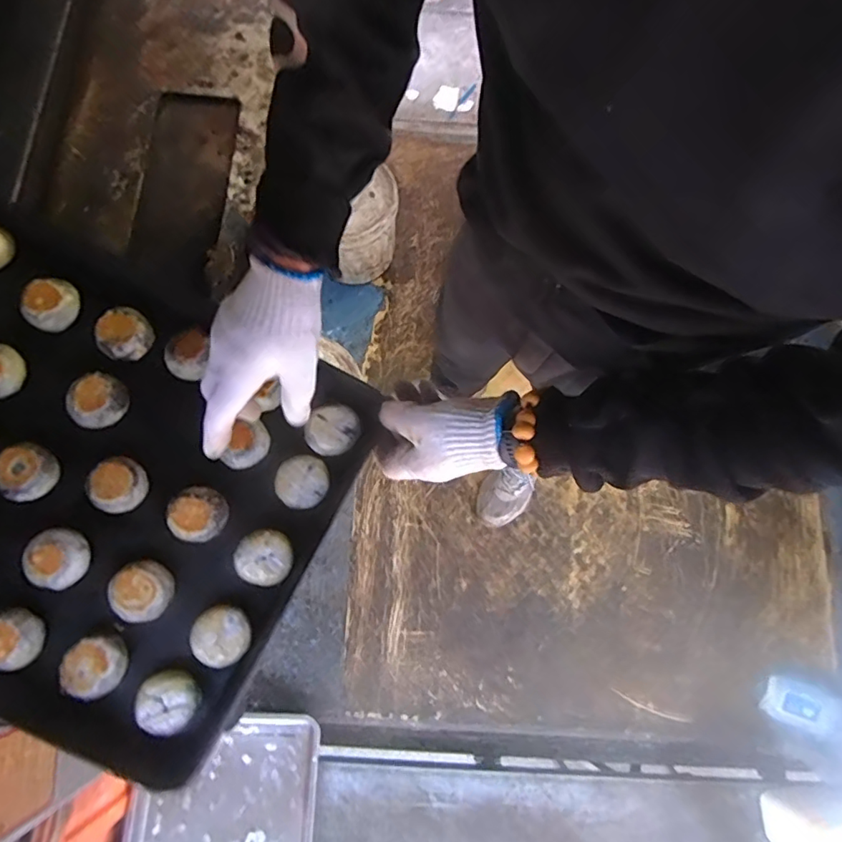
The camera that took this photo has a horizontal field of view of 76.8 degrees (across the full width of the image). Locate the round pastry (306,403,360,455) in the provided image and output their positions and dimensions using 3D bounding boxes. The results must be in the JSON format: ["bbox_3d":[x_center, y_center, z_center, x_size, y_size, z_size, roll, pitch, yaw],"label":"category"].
[{"bbox_3d":[-0.090,0.008,0.546,0.048,0.016,0.055,28,78,4],"label":"round pastry"}]

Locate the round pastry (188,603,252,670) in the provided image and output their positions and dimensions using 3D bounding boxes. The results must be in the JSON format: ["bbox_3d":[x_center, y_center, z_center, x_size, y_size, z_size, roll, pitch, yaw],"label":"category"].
[{"bbox_3d":[-0.186,0.201,0.503,0.051,0.035,0.053,0,77,-2],"label":"round pastry"}]

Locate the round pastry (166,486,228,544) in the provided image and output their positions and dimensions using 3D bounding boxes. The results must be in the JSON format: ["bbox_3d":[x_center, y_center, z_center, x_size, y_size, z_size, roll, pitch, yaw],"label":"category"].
[{"bbox_3d":[-0.217,0.093,0.525,0.052,0.038,0.052,0,77,-2],"label":"round pastry"}]

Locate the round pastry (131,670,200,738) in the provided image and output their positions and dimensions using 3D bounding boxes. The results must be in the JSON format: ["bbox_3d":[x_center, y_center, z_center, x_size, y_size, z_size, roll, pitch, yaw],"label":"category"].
[{"bbox_3d":[-0.229,0.253,0.485,0.052,0.027,0.051,0,77,-2],"label":"round pastry"}]

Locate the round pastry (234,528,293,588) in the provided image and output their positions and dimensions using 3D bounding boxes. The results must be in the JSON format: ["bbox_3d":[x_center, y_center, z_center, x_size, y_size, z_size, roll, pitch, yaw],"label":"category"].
[{"bbox_3d":[-0.150,0.133,0.518,0.050,0.037,0.053,0,77,-2],"label":"round pastry"}]

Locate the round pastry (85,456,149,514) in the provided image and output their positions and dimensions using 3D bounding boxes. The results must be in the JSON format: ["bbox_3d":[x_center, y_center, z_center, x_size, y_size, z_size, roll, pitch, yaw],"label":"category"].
[{"bbox_3d":[-0.293,0.063,0.520,0.047,0.035,0.052,34,78,5],"label":"round pastry"}]

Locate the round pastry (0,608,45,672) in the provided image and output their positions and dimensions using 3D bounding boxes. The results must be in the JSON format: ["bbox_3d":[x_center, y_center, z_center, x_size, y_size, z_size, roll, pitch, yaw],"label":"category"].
[{"bbox_3d":[-0.360,0.194,0.474,0.044,0.039,0.049,-19,79,-6],"label":"round pastry"}]

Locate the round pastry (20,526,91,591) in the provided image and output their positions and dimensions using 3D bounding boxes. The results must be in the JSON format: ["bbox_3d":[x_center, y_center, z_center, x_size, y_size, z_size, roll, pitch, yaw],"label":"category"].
[{"bbox_3d":[-0.338,0.129,0.501,0.052,0.036,0.051,0,77,-2],"label":"round pastry"}]

